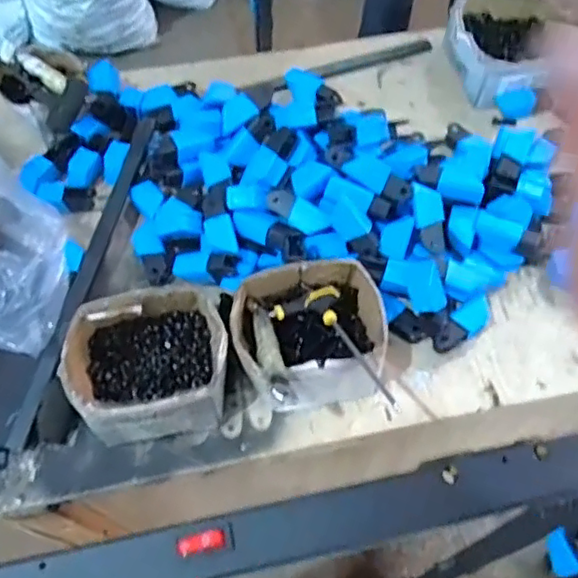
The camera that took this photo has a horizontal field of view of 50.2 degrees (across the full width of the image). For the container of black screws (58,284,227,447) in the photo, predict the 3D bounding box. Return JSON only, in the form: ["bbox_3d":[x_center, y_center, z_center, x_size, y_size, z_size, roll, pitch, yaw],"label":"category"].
[{"bbox_3d":[-0.146,0.077,0.652,0.154,0.073,0.151,0,61,0],"label":"container of black screws"}]

